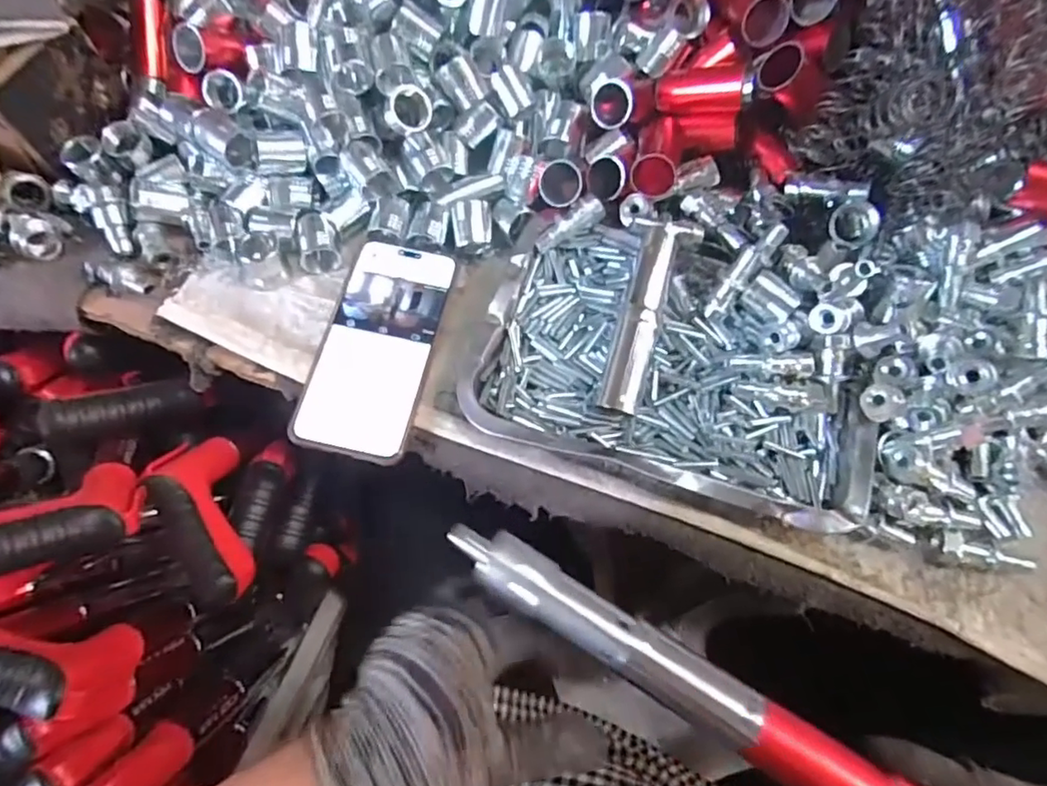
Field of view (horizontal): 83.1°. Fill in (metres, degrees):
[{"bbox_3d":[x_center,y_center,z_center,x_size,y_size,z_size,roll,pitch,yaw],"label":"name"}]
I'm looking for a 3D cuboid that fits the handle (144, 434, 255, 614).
[{"bbox_3d":[-0.233,0.091,0.431,0.050,0.058,0.129,-21,70,-10],"label":"handle"}]

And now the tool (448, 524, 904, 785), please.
[{"bbox_3d":[0.085,0.139,0.271,0.273,0.018,0.027,29,70,13],"label":"tool"}]

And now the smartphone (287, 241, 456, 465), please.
[{"bbox_3d":[-0.100,-0.033,0.405,0.075,0.006,0.156,11,68,3],"label":"smartphone"}]

